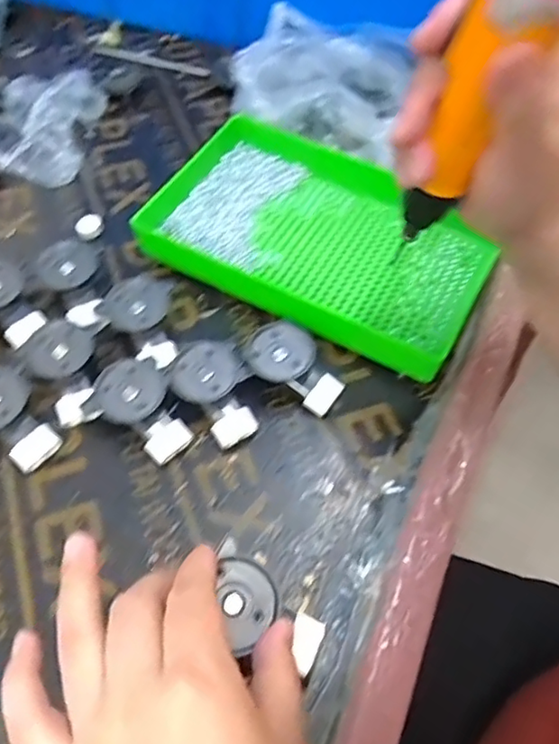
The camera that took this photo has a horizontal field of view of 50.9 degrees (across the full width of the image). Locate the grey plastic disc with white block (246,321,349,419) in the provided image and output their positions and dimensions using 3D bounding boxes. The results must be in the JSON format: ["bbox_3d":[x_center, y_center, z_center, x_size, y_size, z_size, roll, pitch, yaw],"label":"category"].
[{"bbox_3d":[0.012,-0.004,0.393,0.064,0.027,0.043,20,61,12],"label":"grey plastic disc with white block"}]

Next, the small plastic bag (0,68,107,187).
[{"bbox_3d":[-0.207,-0.225,0.532,0.087,0.020,0.145,-3,59,-1],"label":"small plastic bag"}]

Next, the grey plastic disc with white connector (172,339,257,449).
[{"bbox_3d":[-0.041,0.014,0.383,0.046,0.028,0.066,-18,60,-10],"label":"grey plastic disc with white connector"}]

